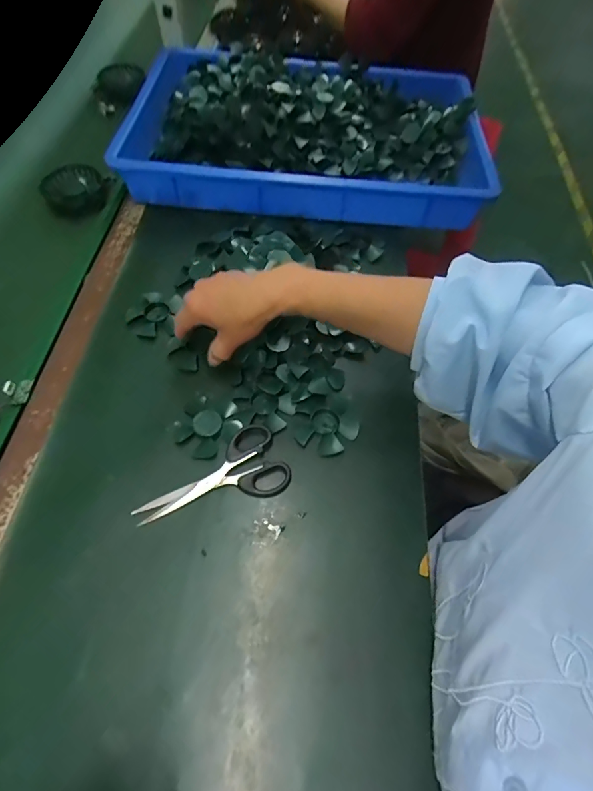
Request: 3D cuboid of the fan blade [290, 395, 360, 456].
[{"bbox_3d":[0.033,0.031,0.448,0.073,0.012,0.066,-15,62,-11],"label":"fan blade"}]

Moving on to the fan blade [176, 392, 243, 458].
[{"bbox_3d":[-0.095,0.032,0.446,0.067,0.010,0.069,1,60,-2],"label":"fan blade"}]

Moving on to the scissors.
[{"bbox_3d":[-0.084,0.088,0.412,0.149,0.009,0.074,-24,64,-15],"label":"scissors"}]

